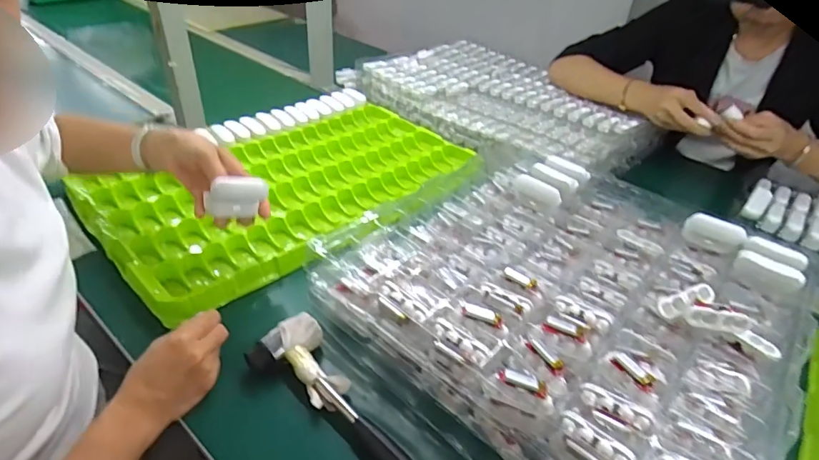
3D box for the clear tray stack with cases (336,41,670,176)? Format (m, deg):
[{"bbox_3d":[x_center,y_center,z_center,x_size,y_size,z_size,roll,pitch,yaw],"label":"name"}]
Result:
[{"bbox_3d":[0.188,-0.274,1.015,0.372,0.083,0.585,-27,48,-35],"label":"clear tray stack with cases"}]

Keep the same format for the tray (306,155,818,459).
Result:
[{"bbox_3d":[0.193,0.072,0.564,0.453,0.131,0.427,33,45,31],"label":"tray"}]

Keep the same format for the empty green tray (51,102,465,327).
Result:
[{"bbox_3d":[-0.186,-0.089,0.779,0.565,0.044,0.339,-28,49,-36],"label":"empty green tray"}]

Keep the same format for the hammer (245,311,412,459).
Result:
[{"bbox_3d":[-0.049,0.179,0.457,0.267,0.040,0.071,32,45,30],"label":"hammer"}]

